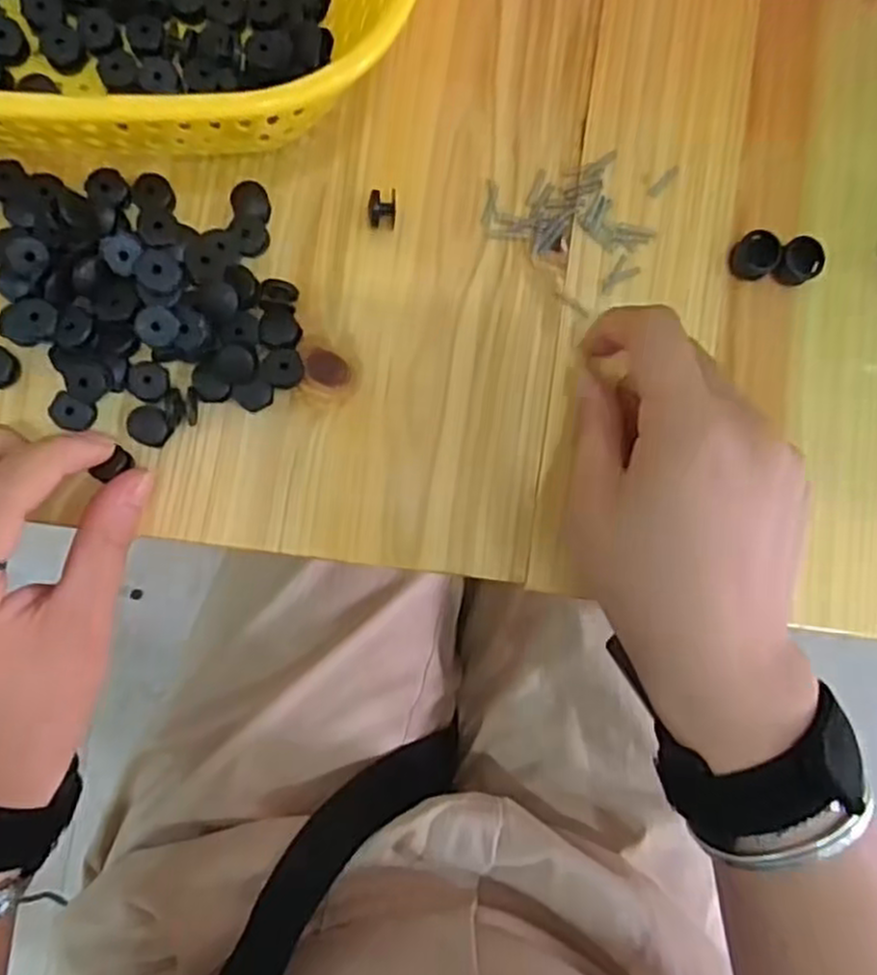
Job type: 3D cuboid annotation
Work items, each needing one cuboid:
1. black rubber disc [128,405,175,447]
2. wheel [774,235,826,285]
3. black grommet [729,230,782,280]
[{"bbox_3d":[-0.100,-0.021,0.256,0.013,0.007,0.014,1,85,-7],"label":"black rubber disc"},{"bbox_3d":[0.140,-0.088,0.287,0.019,0.007,0.017,-29,89,-8],"label":"wheel"},{"bbox_3d":[0.123,-0.090,0.286,0.017,0.009,0.017,1,85,-7],"label":"black grommet"}]

